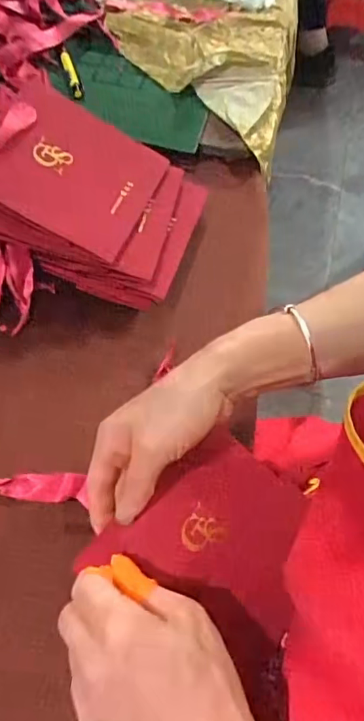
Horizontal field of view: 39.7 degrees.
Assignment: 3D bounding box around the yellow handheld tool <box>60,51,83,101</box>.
[{"bbox_3d":[-0.124,-0.322,0.572,0.013,0.009,0.081,-13,63,-10],"label":"yellow handheld tool"}]

